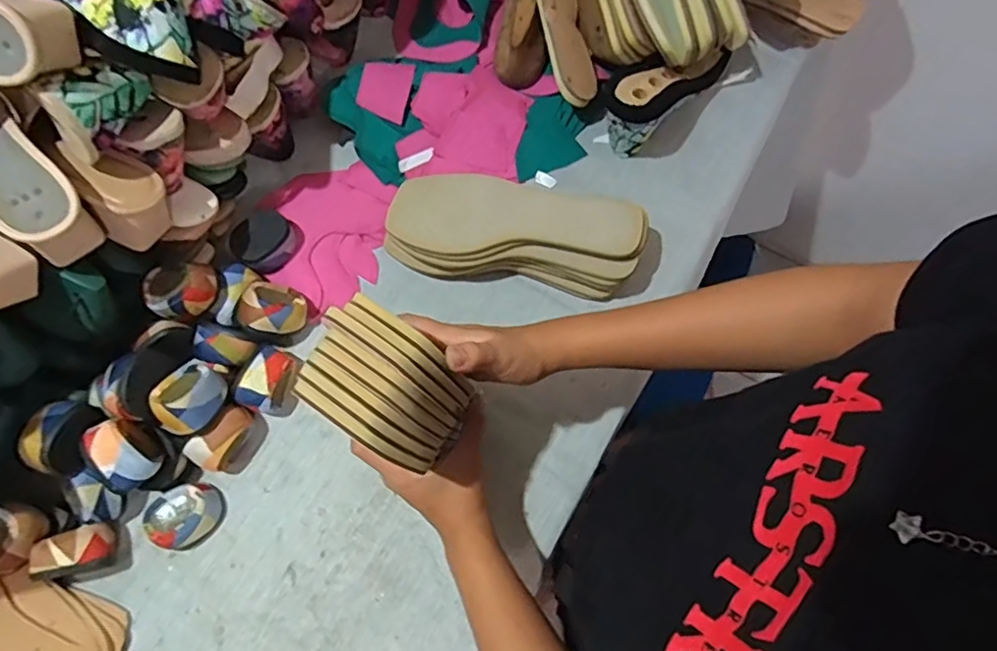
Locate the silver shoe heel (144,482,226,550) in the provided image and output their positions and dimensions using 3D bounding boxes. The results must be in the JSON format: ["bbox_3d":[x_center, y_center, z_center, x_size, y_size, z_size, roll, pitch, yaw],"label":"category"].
[{"bbox_3d":[-0.291,0.176,0.547,0.063,0.035,0.050,-39,75,-8],"label":"silver shoe heel"}]

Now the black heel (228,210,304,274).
[{"bbox_3d":[-0.241,-0.089,0.620,0.052,0.031,0.064,40,79,14],"label":"black heel"}]

